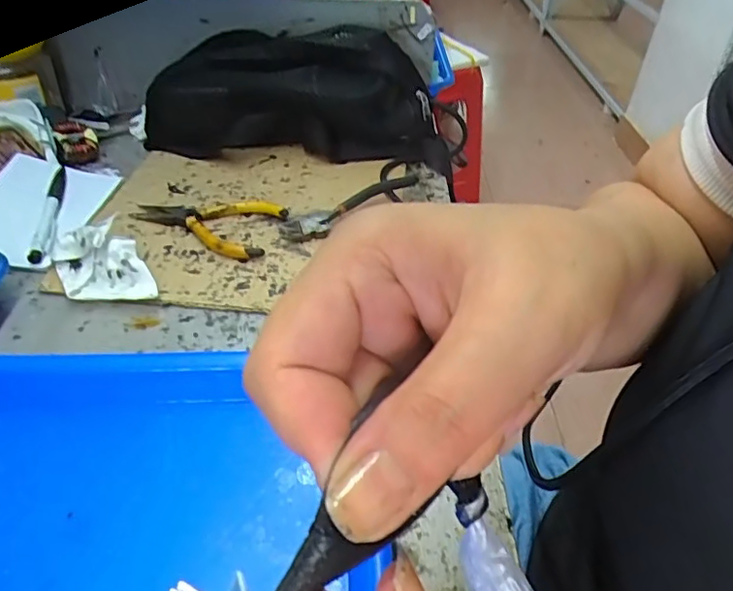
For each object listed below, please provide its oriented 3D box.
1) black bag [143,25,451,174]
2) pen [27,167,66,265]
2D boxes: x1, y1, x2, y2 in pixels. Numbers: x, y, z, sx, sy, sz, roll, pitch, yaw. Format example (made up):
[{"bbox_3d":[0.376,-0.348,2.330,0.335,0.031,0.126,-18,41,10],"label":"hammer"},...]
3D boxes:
[{"bbox_3d":[-0.070,-0.191,0.534,0.293,0.096,0.096,6,42,4],"label":"black bag"},{"bbox_3d":[-0.262,-0.072,0.465,0.016,0.010,0.130,-10,43,-13],"label":"pen"}]

